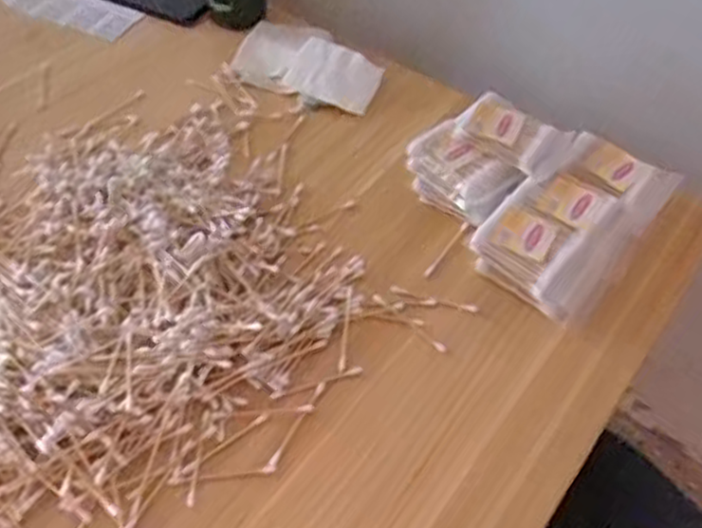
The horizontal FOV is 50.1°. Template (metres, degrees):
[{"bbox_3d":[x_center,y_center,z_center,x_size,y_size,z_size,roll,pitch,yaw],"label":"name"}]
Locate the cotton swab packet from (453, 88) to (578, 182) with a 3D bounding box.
[{"bbox_3d":[0.126,-0.104,0.585,0.086,0.018,0.054,29,54,20],"label":"cotton swab packet"}]

